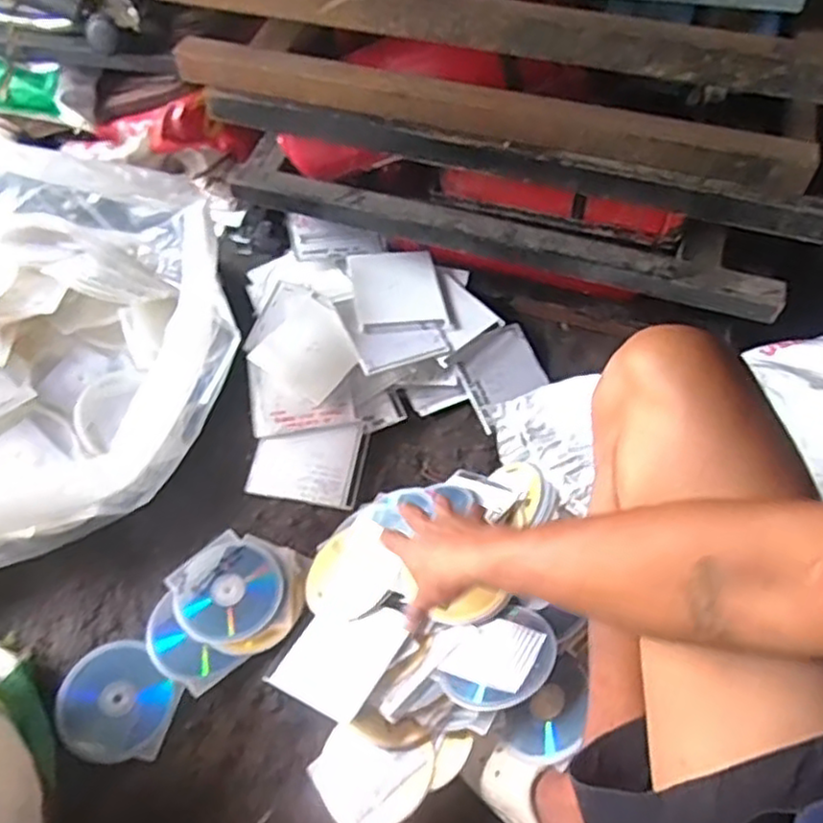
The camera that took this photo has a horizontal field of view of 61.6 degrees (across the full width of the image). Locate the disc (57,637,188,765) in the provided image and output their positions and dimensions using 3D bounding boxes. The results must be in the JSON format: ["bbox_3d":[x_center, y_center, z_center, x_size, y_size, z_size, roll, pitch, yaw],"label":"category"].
[{"bbox_3d":[-0.314,0.309,0.740,0.125,0.010,0.117,3,55,-4],"label":"disc"}]

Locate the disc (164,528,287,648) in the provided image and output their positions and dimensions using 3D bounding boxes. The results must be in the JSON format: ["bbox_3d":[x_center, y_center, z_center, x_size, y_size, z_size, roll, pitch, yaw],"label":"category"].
[{"bbox_3d":[-0.213,0.208,0.799,0.115,0.005,0.118,1,64,-3],"label":"disc"}]

